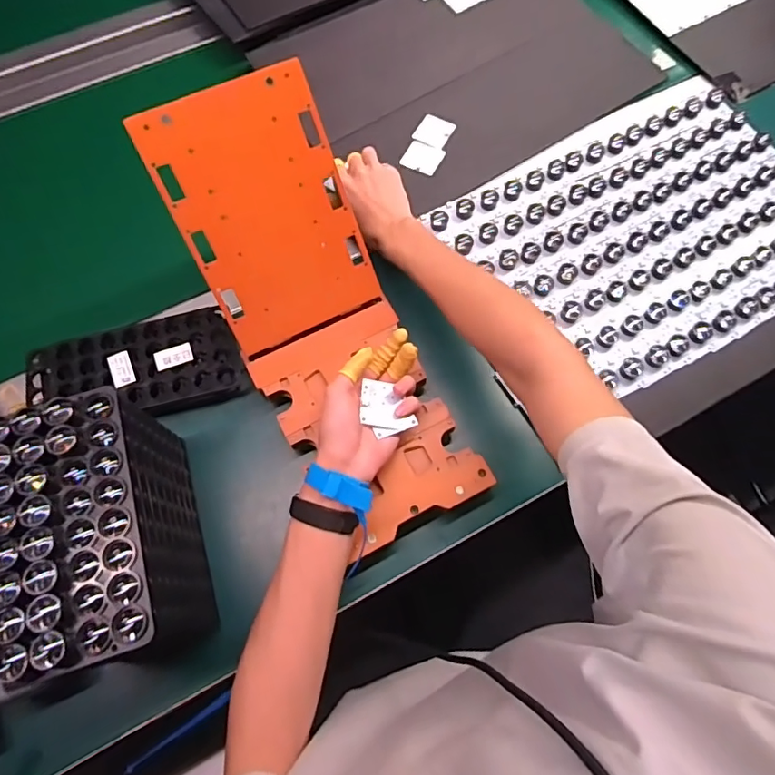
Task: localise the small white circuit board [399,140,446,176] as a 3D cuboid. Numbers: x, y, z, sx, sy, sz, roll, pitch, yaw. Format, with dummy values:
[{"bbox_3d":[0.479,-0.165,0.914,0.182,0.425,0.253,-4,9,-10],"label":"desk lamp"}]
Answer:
[{"bbox_3d":[0.047,-0.311,0.707,0.050,0.004,0.047,20,72,8],"label":"small white circuit board"}]

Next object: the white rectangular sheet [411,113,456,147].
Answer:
[{"bbox_3d":[0.066,-0.355,0.726,0.048,0.004,0.054,26,72,10],"label":"white rectangular sheet"}]

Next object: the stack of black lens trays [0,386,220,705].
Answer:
[{"bbox_3d":[-0.234,0.127,0.450,0.095,0.171,0.205,-18,71,-6],"label":"stack of black lens trays"}]

